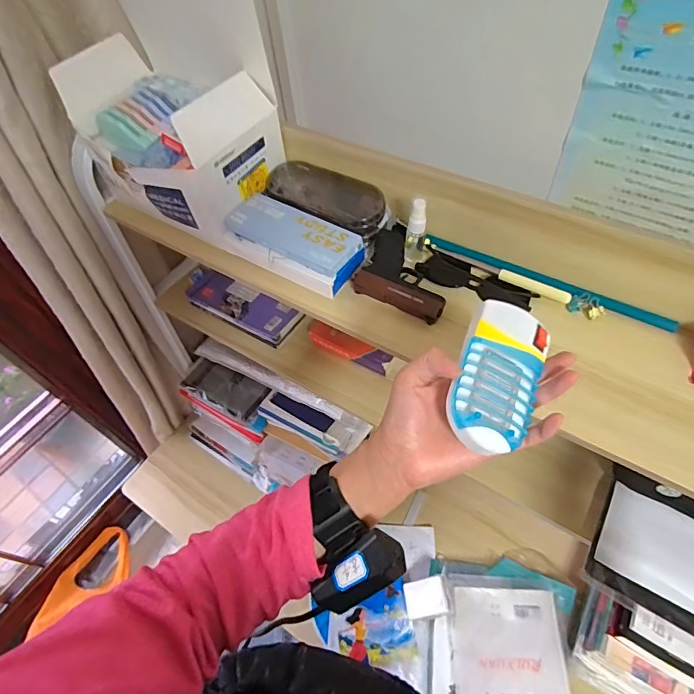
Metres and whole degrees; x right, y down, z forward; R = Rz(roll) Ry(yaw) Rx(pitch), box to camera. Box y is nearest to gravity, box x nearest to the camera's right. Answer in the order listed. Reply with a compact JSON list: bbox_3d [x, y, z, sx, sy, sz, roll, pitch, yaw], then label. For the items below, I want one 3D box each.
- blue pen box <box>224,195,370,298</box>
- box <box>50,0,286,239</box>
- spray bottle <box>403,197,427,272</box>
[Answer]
[{"bbox_3d":[-0.073,-0.133,0.582,0.177,0.039,0.084,25,62,21],"label":"blue pen box"},{"bbox_3d":[-0.239,-0.314,0.563,0.239,0.233,0.176,27,62,21],"label":"box"},{"bbox_3d":[0.082,-0.136,0.546,0.023,0.092,0.021,5,56,9],"label":"spray bottle"}]

